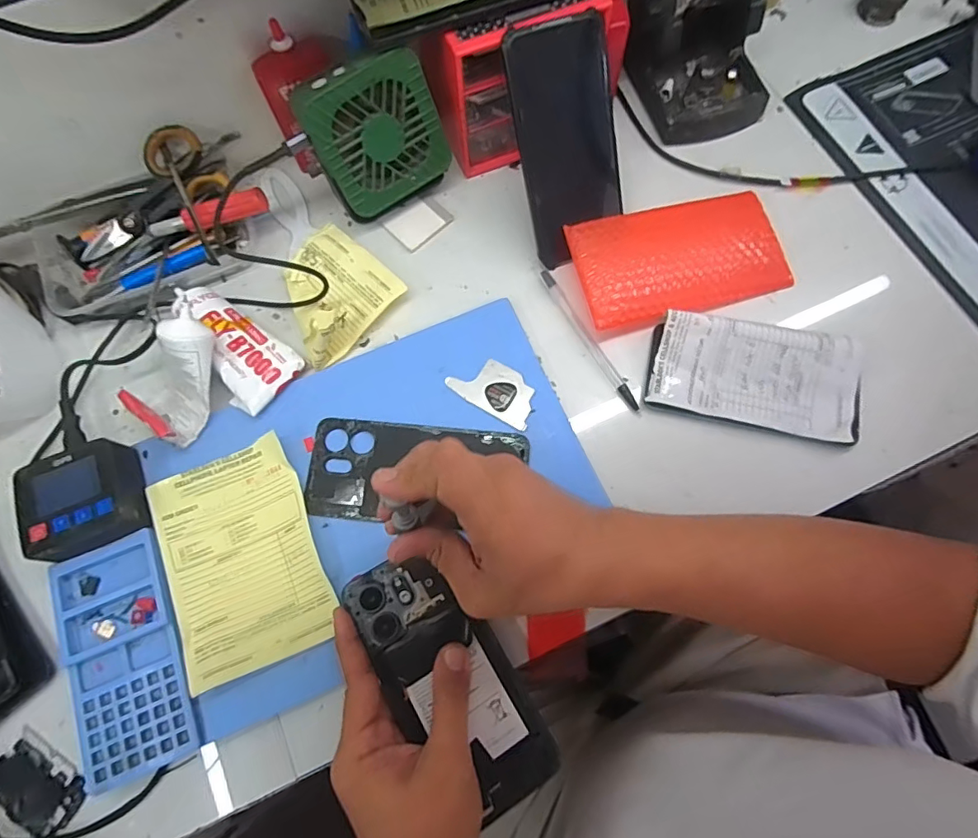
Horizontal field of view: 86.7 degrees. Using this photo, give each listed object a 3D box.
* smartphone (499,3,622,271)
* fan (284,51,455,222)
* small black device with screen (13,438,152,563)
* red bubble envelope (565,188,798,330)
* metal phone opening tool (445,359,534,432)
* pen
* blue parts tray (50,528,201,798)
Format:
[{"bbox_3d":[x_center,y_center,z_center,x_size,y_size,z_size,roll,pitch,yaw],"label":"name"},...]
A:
[{"bbox_3d":[0.064,-0.212,0.405,0.077,0.163,0.006,-19,30,-6],"label":"smartphone"},{"bbox_3d":[-0.091,-0.223,0.415,0.100,0.108,0.042,-31,52,-8],"label":"fan"},{"bbox_3d":[-0.287,0.058,0.366,0.076,0.029,0.073,-22,74,-5],"label":"small black device with screen"},{"bbox_3d":[0.159,-0.133,0.429,0.175,0.029,0.094,-16,73,-5],"label":"red bubble envelope"},{"bbox_3d":[0.006,-0.024,0.405,0.069,0.004,0.040,31,76,11],"label":"metal phone opening tool"},{"bbox_3d":[0.081,-0.065,0.420,0.010,0.006,0.138,-30,74,-7],"label":"pen"},{"bbox_3d":[-0.244,0.155,0.345,0.071,0.009,0.149,-22,74,-5],"label":"blue parts tray"}]

